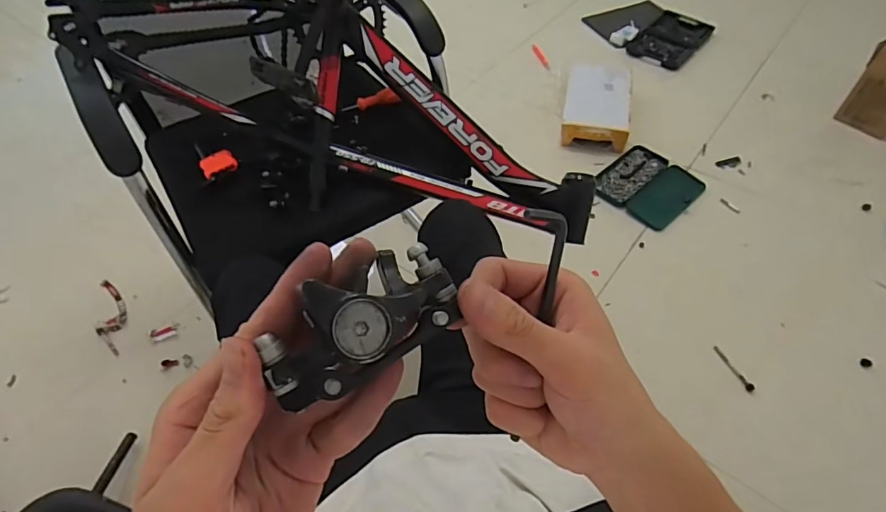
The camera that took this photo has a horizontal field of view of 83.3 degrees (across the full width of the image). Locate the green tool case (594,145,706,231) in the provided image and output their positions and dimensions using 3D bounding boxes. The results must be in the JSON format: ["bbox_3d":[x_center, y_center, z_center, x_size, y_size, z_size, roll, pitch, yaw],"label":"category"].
[{"bbox_3d":[0.578,-0.204,1.417,0.250,0.024,0.246,-38,59,-24],"label":"green tool case"}]

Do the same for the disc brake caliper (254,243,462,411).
[{"bbox_3d":[-0.031,0.023,0.197,0.079,0.035,0.044,-32,59,-28],"label":"disc brake caliper"}]

